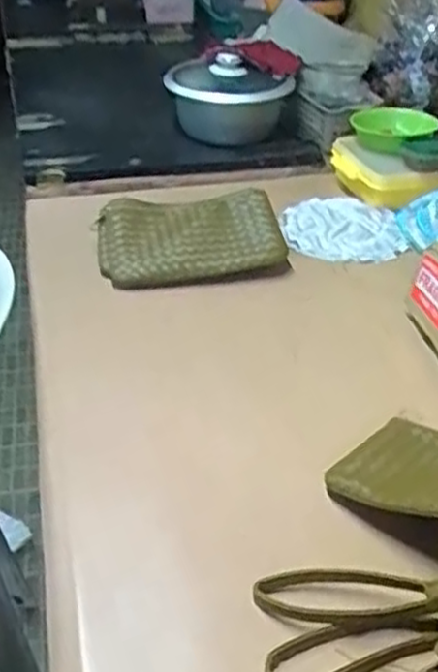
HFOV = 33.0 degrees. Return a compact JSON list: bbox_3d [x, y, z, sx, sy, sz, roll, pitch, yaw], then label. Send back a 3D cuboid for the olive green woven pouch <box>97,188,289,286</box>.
[{"bbox_3d":[-0.035,-0.120,0.909,0.222,0.065,0.123,-3,35,-9],"label":"olive green woven pouch"}]

